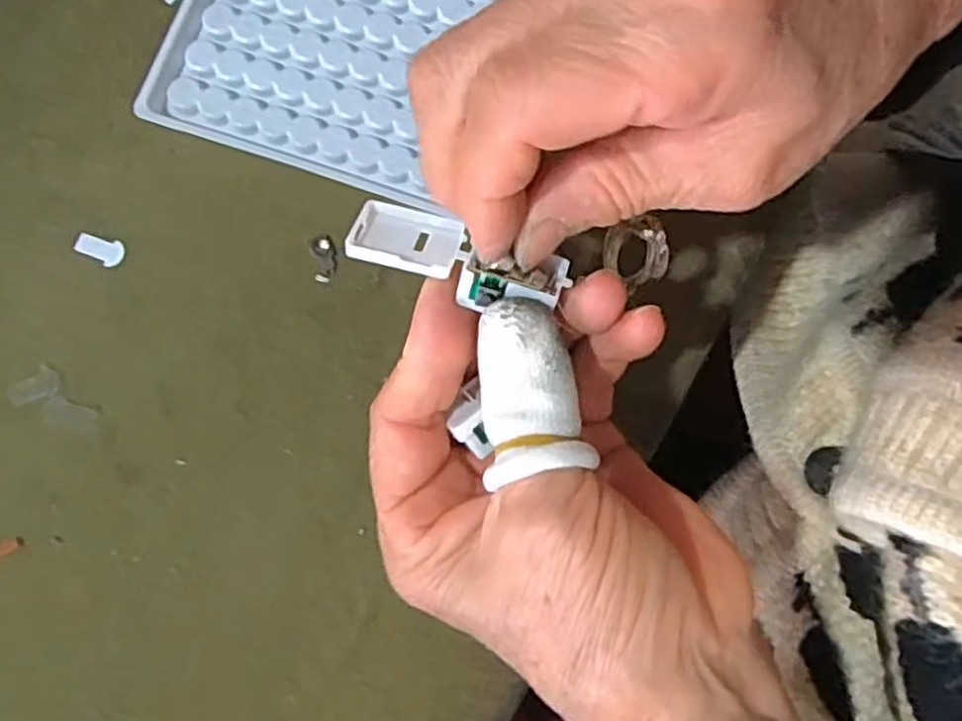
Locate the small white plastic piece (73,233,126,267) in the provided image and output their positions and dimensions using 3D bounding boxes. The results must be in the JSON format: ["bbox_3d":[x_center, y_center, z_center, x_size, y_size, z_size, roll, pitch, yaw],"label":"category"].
[{"bbox_3d":[-0.134,-0.039,0.265,0.018,0.004,0.009,16,80,3],"label":"small white plastic piece"}]

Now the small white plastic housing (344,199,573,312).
[{"bbox_3d":[-0.006,-0.027,0.192,0.056,0.013,0.020,19,80,6],"label":"small white plastic housing"}]

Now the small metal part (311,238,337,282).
[{"bbox_3d":[-0.055,-0.035,0.264,0.008,0.004,0.015,-9,80,-2],"label":"small metal part"}]

